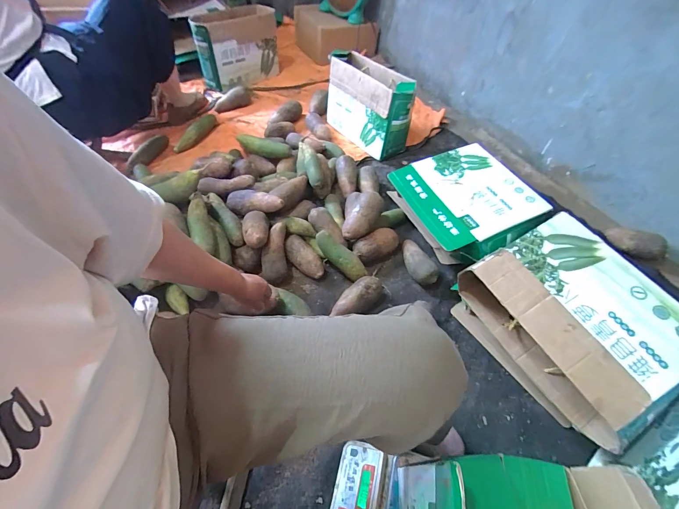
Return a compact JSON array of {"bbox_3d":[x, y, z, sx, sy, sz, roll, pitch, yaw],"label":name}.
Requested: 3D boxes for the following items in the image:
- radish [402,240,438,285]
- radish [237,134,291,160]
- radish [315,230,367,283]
[{"bbox_3d":[0.222,0.017,0.890,0.064,0.062,0.165,-12,55,-13],"label":"radish"},{"bbox_3d":[-0.271,-0.387,1.110,0.198,0.055,0.046,11,53,4],"label":"radish"},{"bbox_3d":[0.004,0.001,0.856,0.171,0.043,0.054,43,60,4],"label":"radish"}]

